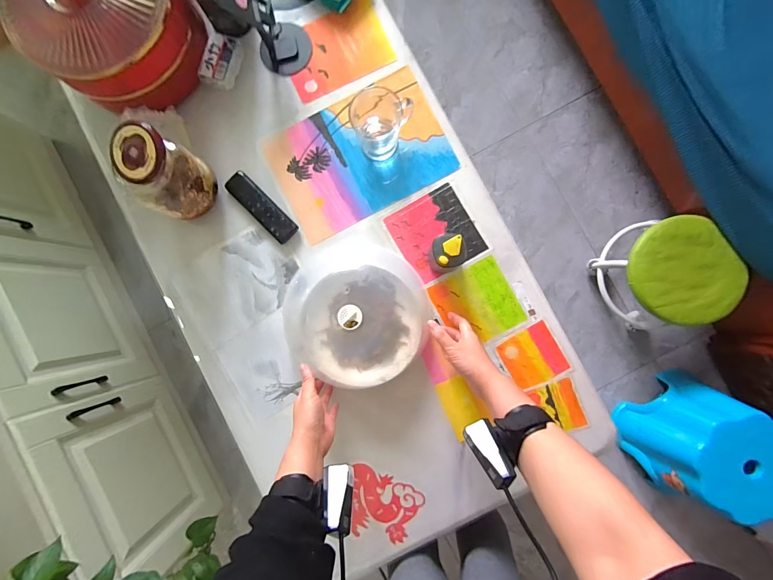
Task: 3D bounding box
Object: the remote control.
[{"bbox_3d":[-0.222,-0.147,0.624,0.045,0.023,0.149,-45,87,0],"label":"remote control"}]

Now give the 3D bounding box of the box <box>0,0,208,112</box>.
[{"bbox_3d":[-0.426,-0.420,0.555,0.203,0.197,0.235,41,90,3],"label":"box"}]

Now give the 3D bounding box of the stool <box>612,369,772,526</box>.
[{"bbox_3d":[0.808,0.411,0.912,0.259,0.263,0.282,0,88,2],"label":"stool"}]

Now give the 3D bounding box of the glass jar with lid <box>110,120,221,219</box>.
[{"bbox_3d":[-0.336,-0.173,0.556,0.079,0.165,0.101,10,88,3],"label":"glass jar with lid"}]

